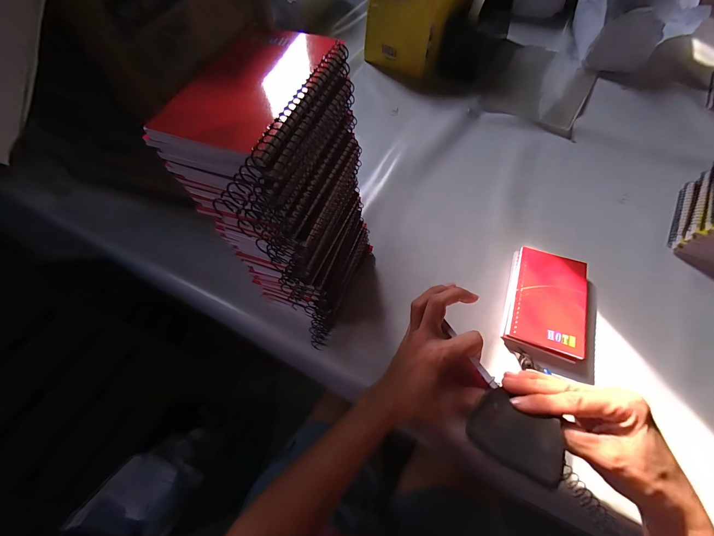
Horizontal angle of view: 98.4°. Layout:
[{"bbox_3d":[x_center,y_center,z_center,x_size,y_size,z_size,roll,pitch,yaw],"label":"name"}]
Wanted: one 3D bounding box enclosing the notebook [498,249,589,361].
[{"bbox_3d":[0.237,0.041,0.389,0.084,0.023,0.132,18,63,13],"label":"notebook"}]

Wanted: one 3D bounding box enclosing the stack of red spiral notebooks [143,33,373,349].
[{"bbox_3d":[-0.056,-0.052,0.314,0.094,0.260,0.161,21,64,15],"label":"stack of red spiral notebooks"}]

